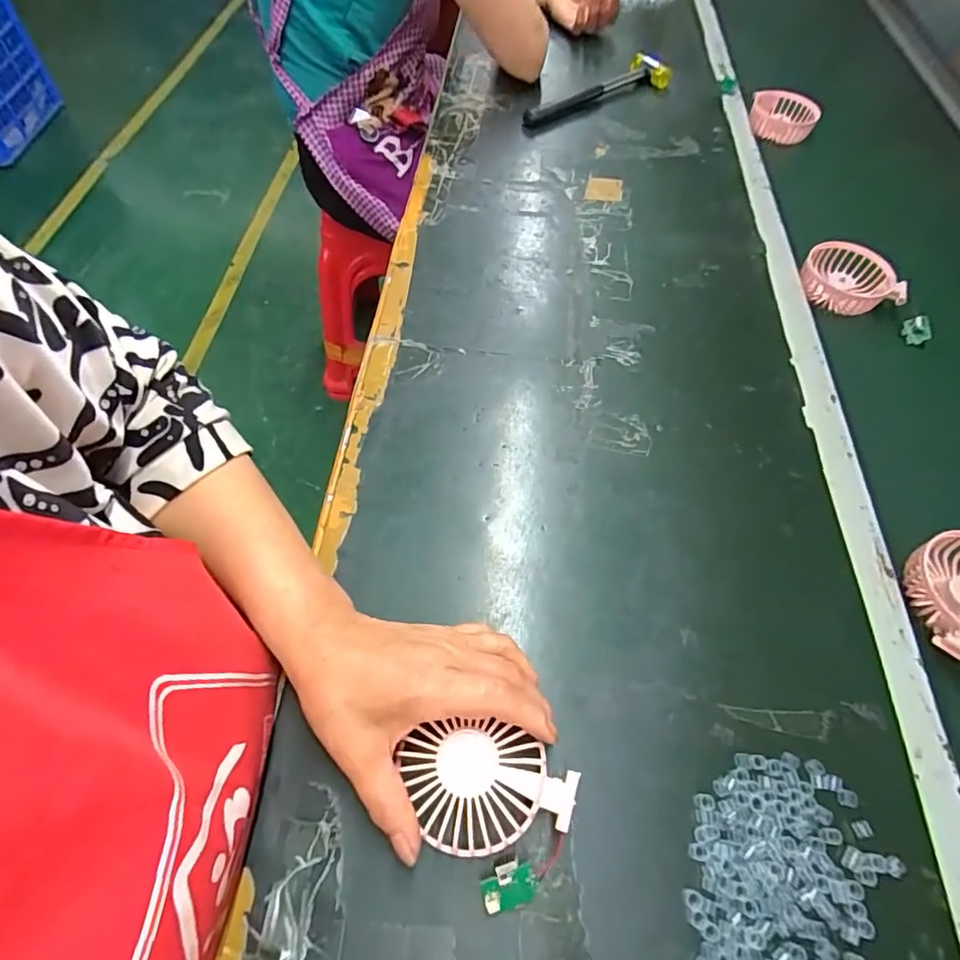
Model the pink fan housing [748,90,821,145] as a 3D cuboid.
[{"bbox_3d":[0.439,-0.531,0.766,0.093,0.045,0.073,22,62,11],"label":"pink fan housing"}]

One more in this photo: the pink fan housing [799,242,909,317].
[{"bbox_3d":[0.403,-0.220,0.580,0.090,0.032,0.083,1,60,-1],"label":"pink fan housing"}]

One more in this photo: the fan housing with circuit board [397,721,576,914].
[{"bbox_3d":[0.002,0.180,0.301,0.098,0.041,0.078,26,63,13],"label":"fan housing with circuit board"}]

